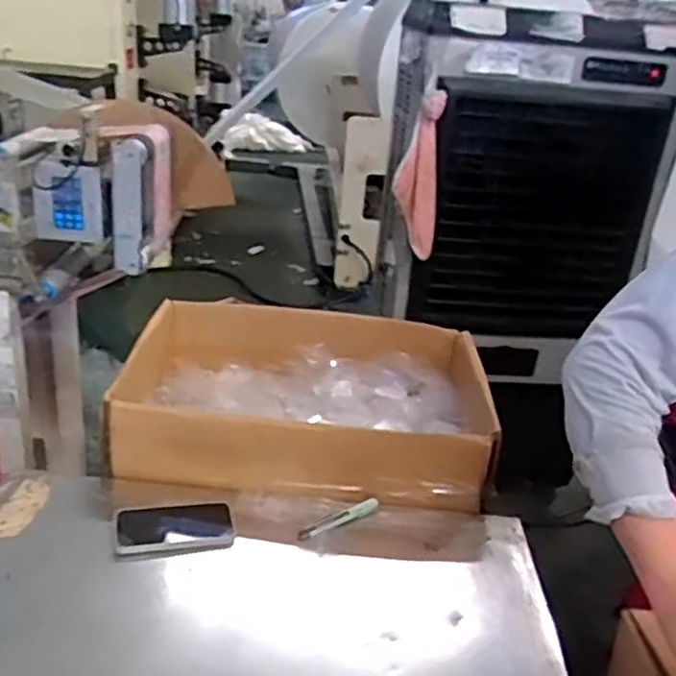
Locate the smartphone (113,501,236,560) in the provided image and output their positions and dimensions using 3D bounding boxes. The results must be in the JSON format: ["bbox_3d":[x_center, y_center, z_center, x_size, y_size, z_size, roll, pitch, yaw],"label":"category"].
[{"bbox_3d":[-0.207,0.241,0.915,0.146,0.008,0.082,0,34,-23],"label":"smartphone"}]

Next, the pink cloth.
[{"bbox_3d":[0.204,-0.400,1.809,0.114,0.384,0.056,3,25,-5],"label":"pink cloth"}]

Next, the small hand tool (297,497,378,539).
[{"bbox_3d":[0.000,0.244,0.971,0.127,0.013,0.019,-15,32,-37],"label":"small hand tool"}]

